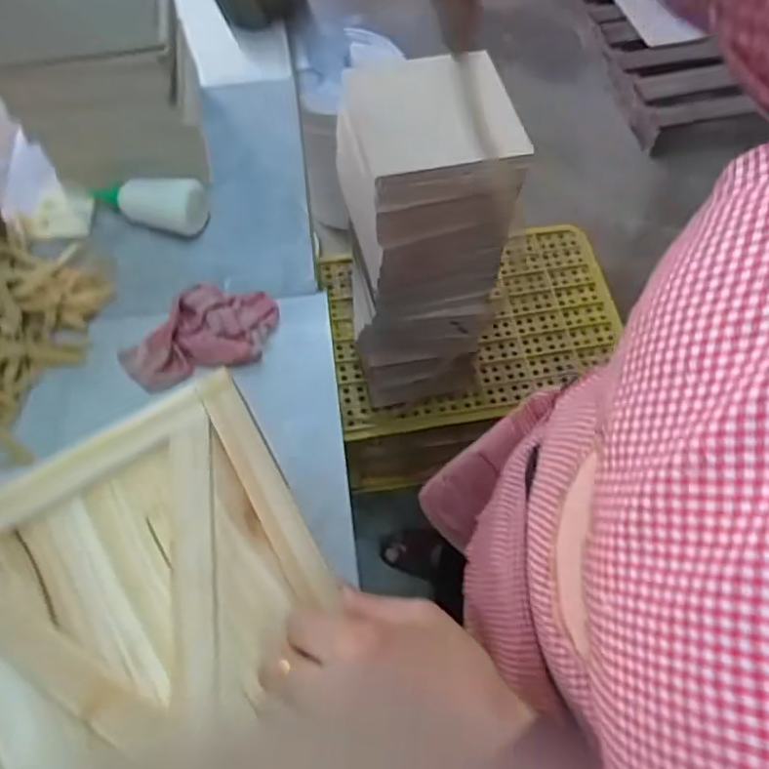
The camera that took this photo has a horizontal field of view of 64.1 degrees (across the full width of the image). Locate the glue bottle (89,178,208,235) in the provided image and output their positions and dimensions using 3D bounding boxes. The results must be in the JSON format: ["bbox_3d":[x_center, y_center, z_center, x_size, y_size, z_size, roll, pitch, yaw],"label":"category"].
[{"bbox_3d":[-0.301,-0.235,0.773,0.157,0.046,0.059,16,65,7],"label":"glue bottle"}]

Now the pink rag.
[{"bbox_3d":[-0.213,-0.062,0.697,0.178,0.029,0.108,-13,64,-7],"label":"pink rag"}]

